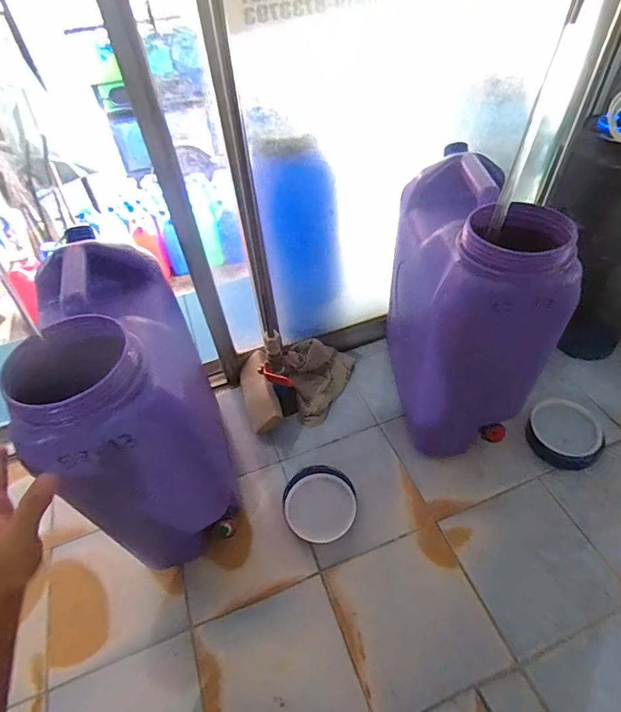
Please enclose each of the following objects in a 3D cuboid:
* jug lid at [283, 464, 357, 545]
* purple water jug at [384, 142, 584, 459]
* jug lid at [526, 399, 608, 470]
[{"bbox_3d":[0.017,0.246,0.709,0.118,0.035,0.122,-2,49,3],"label":"jug lid"},{"bbox_3d":[0.226,-0.075,0.676,0.152,0.397,0.287,-9,49,-4],"label":"purple water jug"},{"bbox_3d":[0.446,0.137,0.743,0.116,0.042,0.109,-2,49,3],"label":"jug lid"}]

